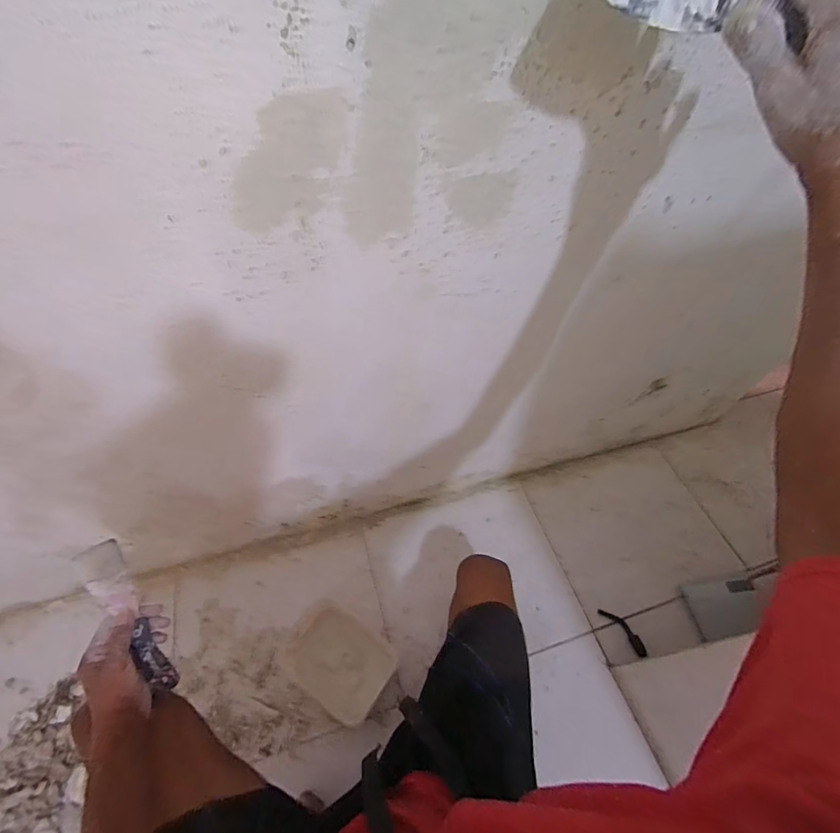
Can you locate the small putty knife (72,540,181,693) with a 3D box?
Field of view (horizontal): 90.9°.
[{"bbox_3d":[-0.366,0.255,0.525,0.052,0.030,0.200,-31,88,-23],"label":"small putty knife"}]

